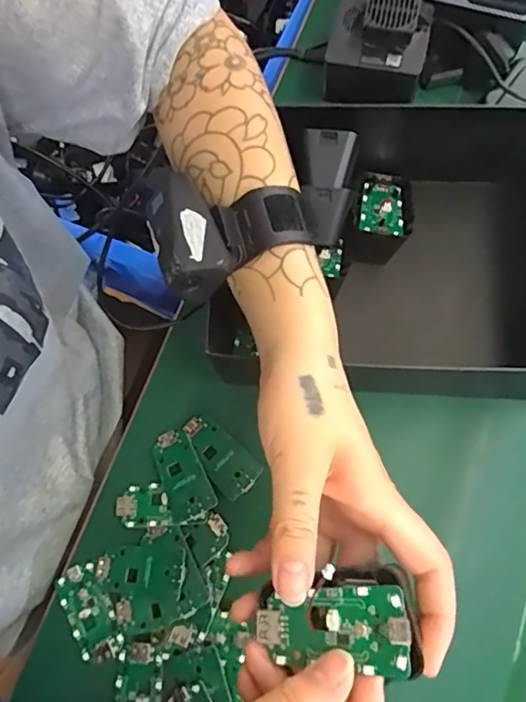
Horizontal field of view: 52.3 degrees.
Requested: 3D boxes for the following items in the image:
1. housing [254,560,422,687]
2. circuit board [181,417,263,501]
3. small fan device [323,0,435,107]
[{"bbox_3d":[0.032,0.113,0.228,0.064,0.022,0.038,-9,65,24],"label":"housing"},{"bbox_3d":[-0.033,0.075,0.385,0.064,0.004,0.032,40,78,11],"label":"circuit board"},{"bbox_3d":[0.092,-0.247,0.435,0.077,0.046,0.086,14,74,5],"label":"small fan device"}]

